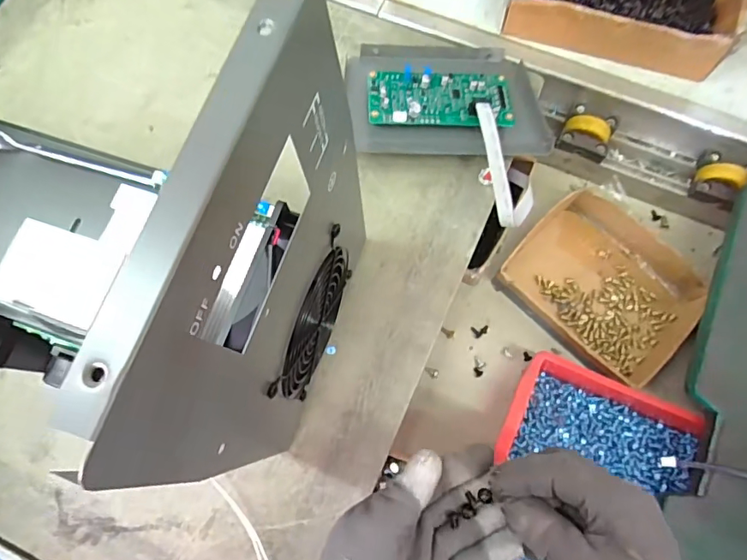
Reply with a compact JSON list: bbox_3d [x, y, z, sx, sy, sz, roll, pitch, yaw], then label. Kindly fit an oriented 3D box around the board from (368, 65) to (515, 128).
[{"bbox_3d":[0.065,-0.176,0.470,0.136,0.019,0.071,3,65,-4],"label":"board"}]

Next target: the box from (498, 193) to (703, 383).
[{"bbox_3d":[0.237,0.006,0.510,0.180,0.038,0.145,40,78,12],"label":"box"}]

